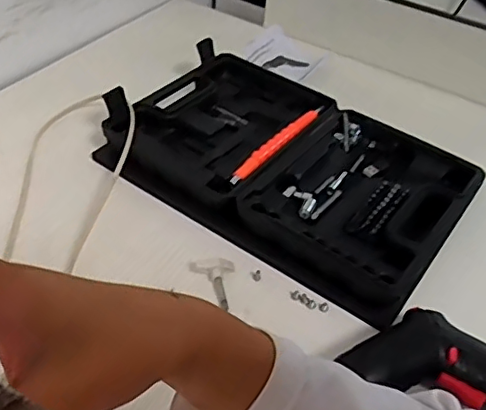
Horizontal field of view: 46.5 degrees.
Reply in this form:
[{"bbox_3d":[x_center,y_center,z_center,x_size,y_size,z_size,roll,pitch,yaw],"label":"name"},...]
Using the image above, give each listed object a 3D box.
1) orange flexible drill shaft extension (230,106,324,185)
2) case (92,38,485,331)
[{"bbox_3d":[0.038,-0.065,0.590,0.016,0.016,0.157,31,49,24],"label":"orange flexible drill shaft extension"},{"bbox_3d":[0.043,-0.045,0.587,0.352,0.042,0.224,29,48,22],"label":"case"}]

